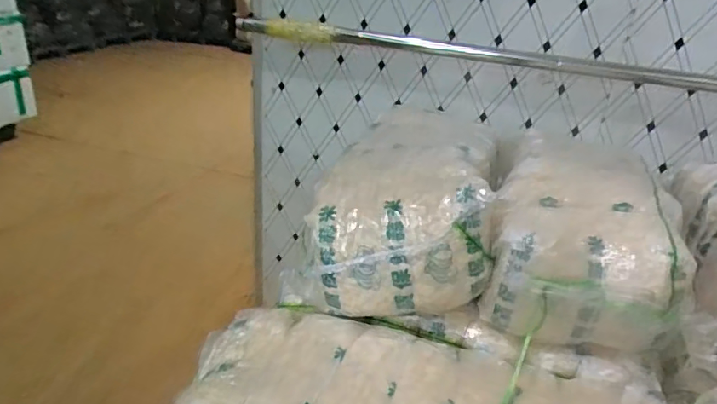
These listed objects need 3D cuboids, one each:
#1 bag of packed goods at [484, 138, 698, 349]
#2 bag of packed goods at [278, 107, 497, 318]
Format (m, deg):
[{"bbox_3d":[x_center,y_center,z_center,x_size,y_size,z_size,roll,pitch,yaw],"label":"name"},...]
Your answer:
[{"bbox_3d":[0.357,0.068,0.834,0.273,0.192,0.332,12,28,14],"label":"bag of packed goods"},{"bbox_3d":[0.085,-0.016,0.975,0.329,0.216,0.516,9,27,8],"label":"bag of packed goods"}]

